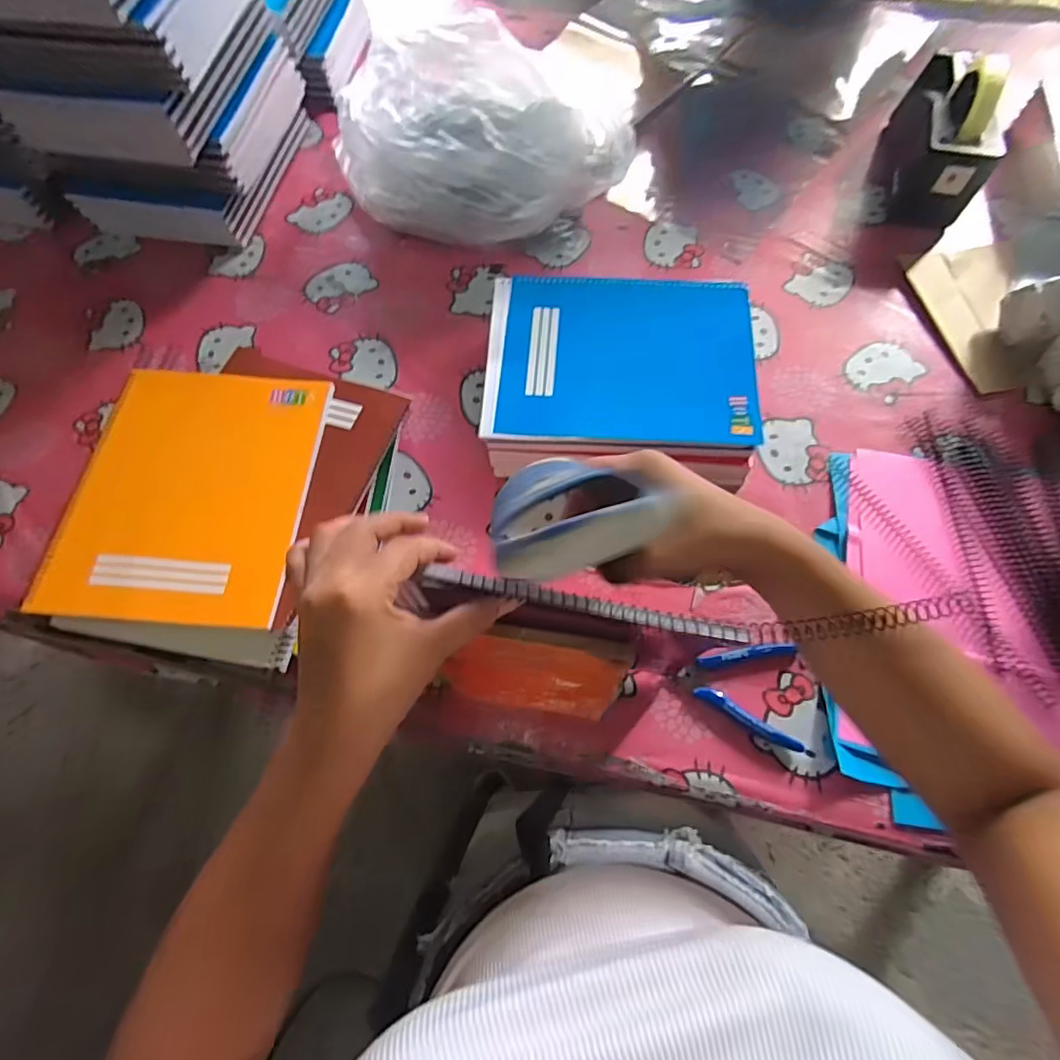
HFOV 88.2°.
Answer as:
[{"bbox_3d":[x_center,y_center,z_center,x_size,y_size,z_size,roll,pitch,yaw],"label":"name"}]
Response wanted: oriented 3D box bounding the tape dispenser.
[{"bbox_3d":[0.503,-0.489,0.668,0.095,0.127,0.217,17,69,8],"label":"tape dispenser"}]

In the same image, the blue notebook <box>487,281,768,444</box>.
[{"bbox_3d":[0.089,-0.175,0.549,0.259,0.013,0.199,3,68,2],"label":"blue notebook"}]

